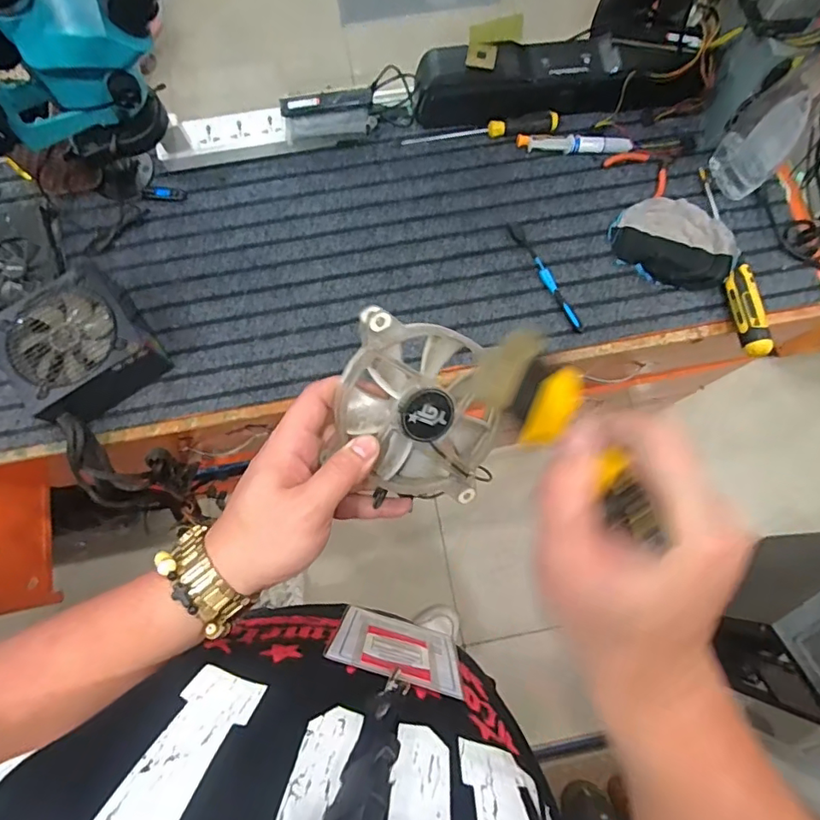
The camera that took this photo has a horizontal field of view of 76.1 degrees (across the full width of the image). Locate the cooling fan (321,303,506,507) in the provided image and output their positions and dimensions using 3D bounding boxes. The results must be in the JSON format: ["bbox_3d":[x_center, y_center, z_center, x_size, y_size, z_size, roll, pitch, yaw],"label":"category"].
[{"bbox_3d":[0.007,0.002,0.371,0.119,0.022,0.121,12,105,-21],"label":"cooling fan"}]

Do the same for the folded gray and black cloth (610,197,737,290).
[{"bbox_3d":[0.383,-0.246,0.757,0.166,0.031,0.132,35,78,8],"label":"folded gray and black cloth"}]

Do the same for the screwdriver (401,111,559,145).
[{"bbox_3d":[0.107,-0.426,0.795,0.230,0.033,0.023,-2,76,-2],"label":"screwdriver"}]

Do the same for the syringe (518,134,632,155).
[{"bbox_3d":[0.248,-0.401,0.785,0.169,0.018,0.029,-1,76,-1],"label":"syringe"}]

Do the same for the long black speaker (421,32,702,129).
[{"bbox_3d":[0.216,-0.493,0.775,0.417,0.083,0.100,-3,76,-2],"label":"long black speaker"}]

